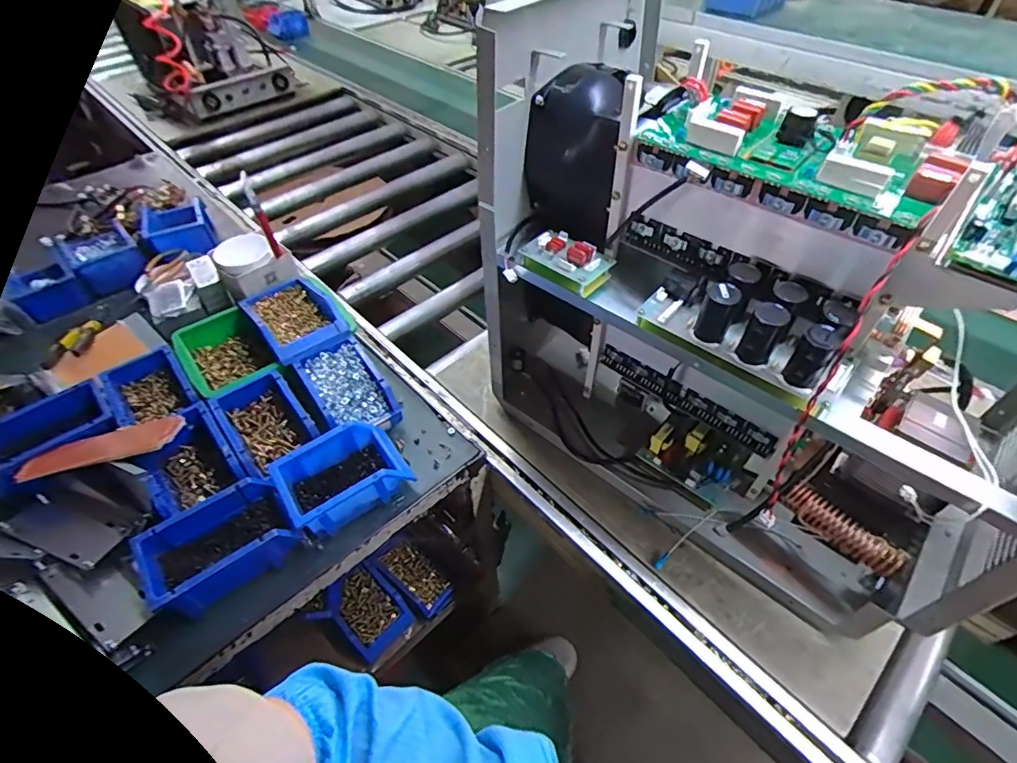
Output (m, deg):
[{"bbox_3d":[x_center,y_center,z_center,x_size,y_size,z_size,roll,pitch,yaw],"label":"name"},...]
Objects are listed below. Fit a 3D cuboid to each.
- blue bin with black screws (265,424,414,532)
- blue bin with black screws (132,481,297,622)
[{"bbox_3d":[-0.219,0.125,0.675,0.155,0.067,0.104,-28,54,-22],"label":"blue bin with black screws"},{"bbox_3d":[-0.354,0.199,0.618,0.172,0.068,0.108,-30,55,-23],"label":"blue bin with black screws"}]

